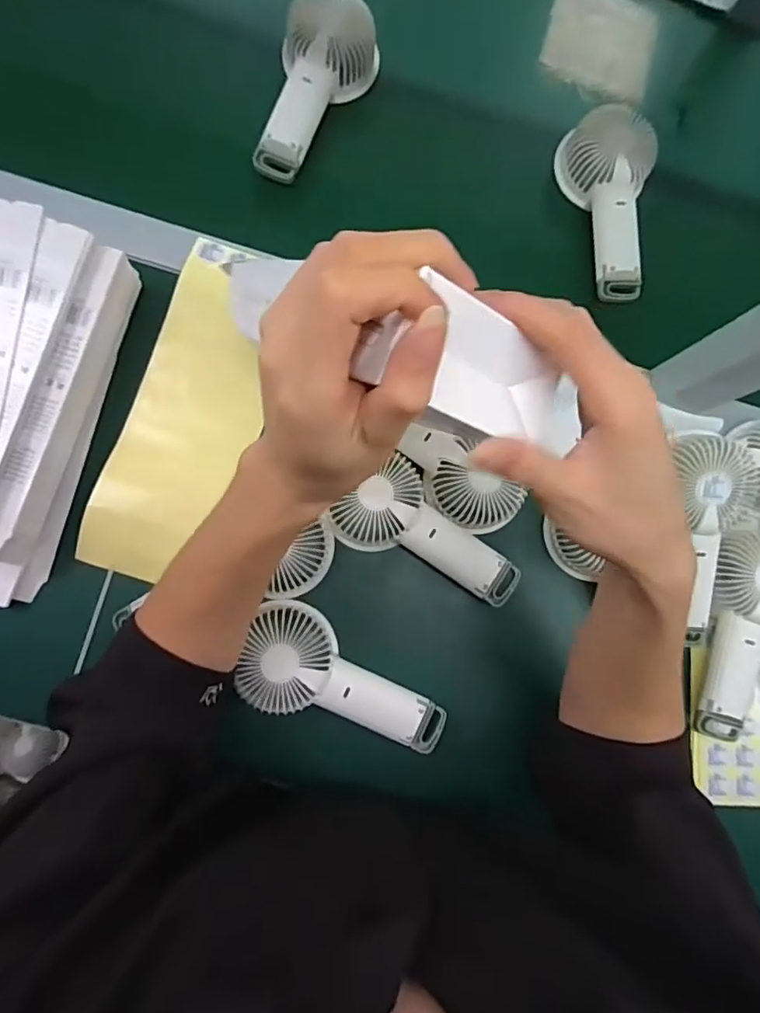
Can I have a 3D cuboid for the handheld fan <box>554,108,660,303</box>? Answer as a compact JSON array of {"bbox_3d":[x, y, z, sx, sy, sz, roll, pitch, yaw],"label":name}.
[{"bbox_3d":[0.219,-0.282,0.517,0.081,0.046,0.172,-3,84,-5],"label":"handheld fan"}]

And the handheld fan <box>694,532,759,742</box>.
[{"bbox_3d":[0.323,0.111,0.476,0.078,0.037,0.178,8,83,-4],"label":"handheld fan"}]

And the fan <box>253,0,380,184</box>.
[{"bbox_3d":[-0.056,-0.378,0.491,0.074,0.064,0.164,17,83,-3],"label":"fan"}]

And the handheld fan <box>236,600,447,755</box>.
[{"bbox_3d":[-0.025,0.147,0.447,0.166,0.039,0.078,27,82,-2],"label":"handheld fan"}]

